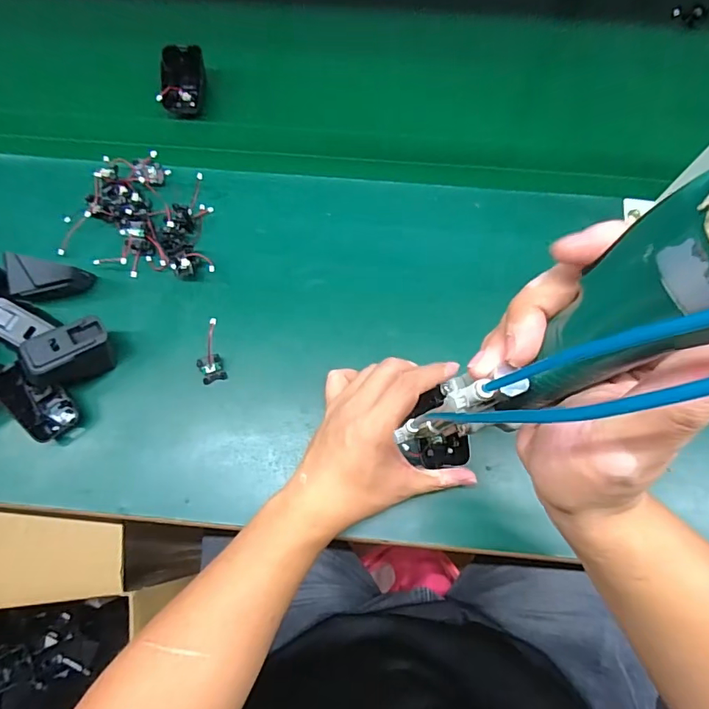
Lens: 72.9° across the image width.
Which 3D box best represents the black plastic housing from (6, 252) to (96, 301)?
[{"bbox_3d":[-0.287,-0.069,0.453,0.069,0.032,0.038,5,88,-6],"label":"black plastic housing"}]

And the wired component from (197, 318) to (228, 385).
[{"bbox_3d":[-0.129,-0.003,0.430,0.027,0.062,0.019,8,33,3],"label":"wired component"}]

